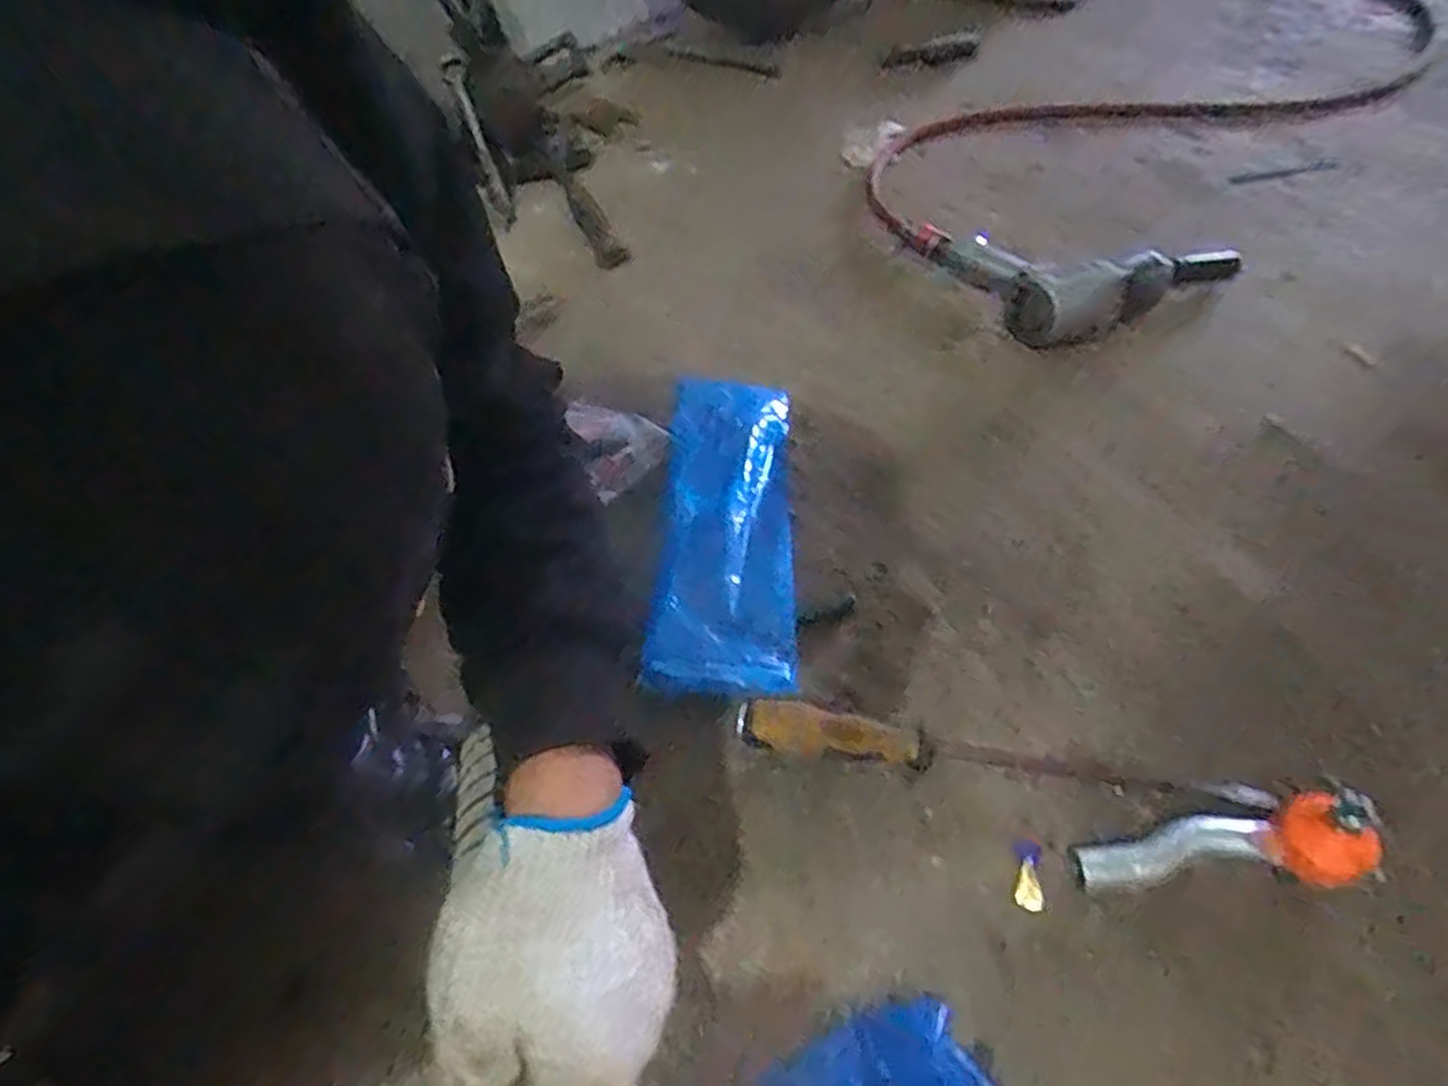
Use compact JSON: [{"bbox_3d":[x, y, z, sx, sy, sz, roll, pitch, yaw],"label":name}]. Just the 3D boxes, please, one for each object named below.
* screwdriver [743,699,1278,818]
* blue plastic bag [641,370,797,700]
[{"bbox_3d":[0.164,0.140,0.473,0.311,0.024,0.033,9,52,11],"label":"screwdriver"},{"bbox_3d":[0.001,-0.020,0.632,0.107,0.030,0.343,-1,51,4],"label":"blue plastic bag"}]

